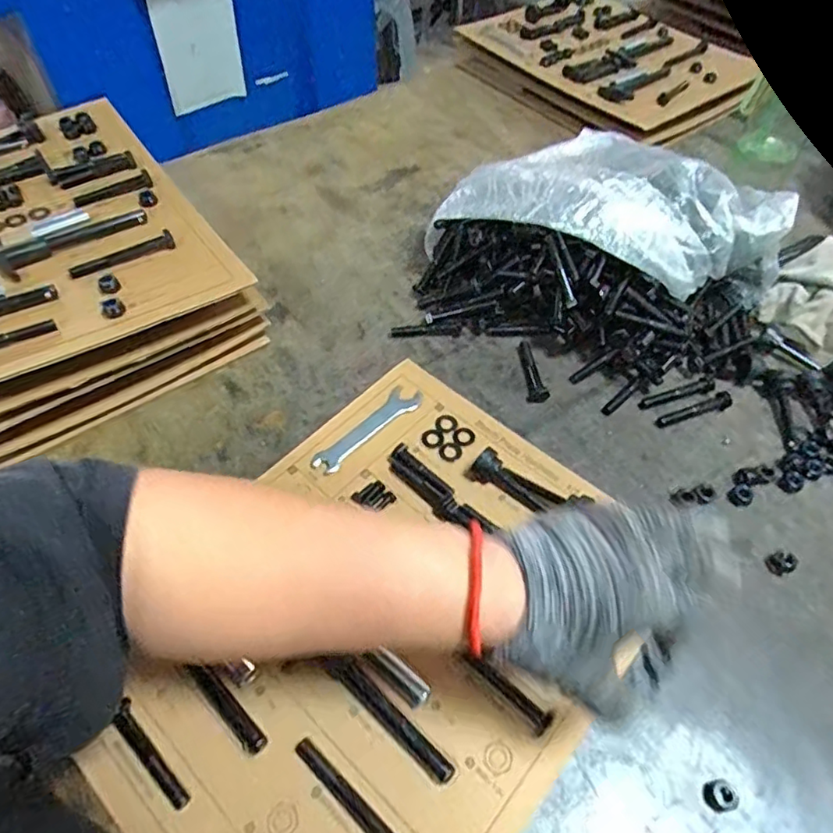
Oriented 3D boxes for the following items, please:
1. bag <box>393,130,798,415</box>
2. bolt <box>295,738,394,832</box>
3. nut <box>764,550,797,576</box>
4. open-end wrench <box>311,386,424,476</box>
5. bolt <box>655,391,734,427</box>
[{"bbox_3d":[0.180,-0.165,0.569,0.326,0.120,0.282,23,58,17],"label":"bag"},{"bbox_3d":[-0.038,0.226,0.338,0.091,0.013,0.015,35,62,23],"label":"bolt"},{"bbox_3d":[0.276,0.109,0.437,0.018,0.011,0.017,-9,53,-6],"label":"nut"},{"bbox_3d":[-0.041,0.011,0.503,0.028,0.004,0.113,36,63,23],"label":"open-end wrench"},{"bbox_3d":[0.251,-0.006,0.522,0.075,0.010,0.015,-16,54,-11],"label":"bolt"}]

